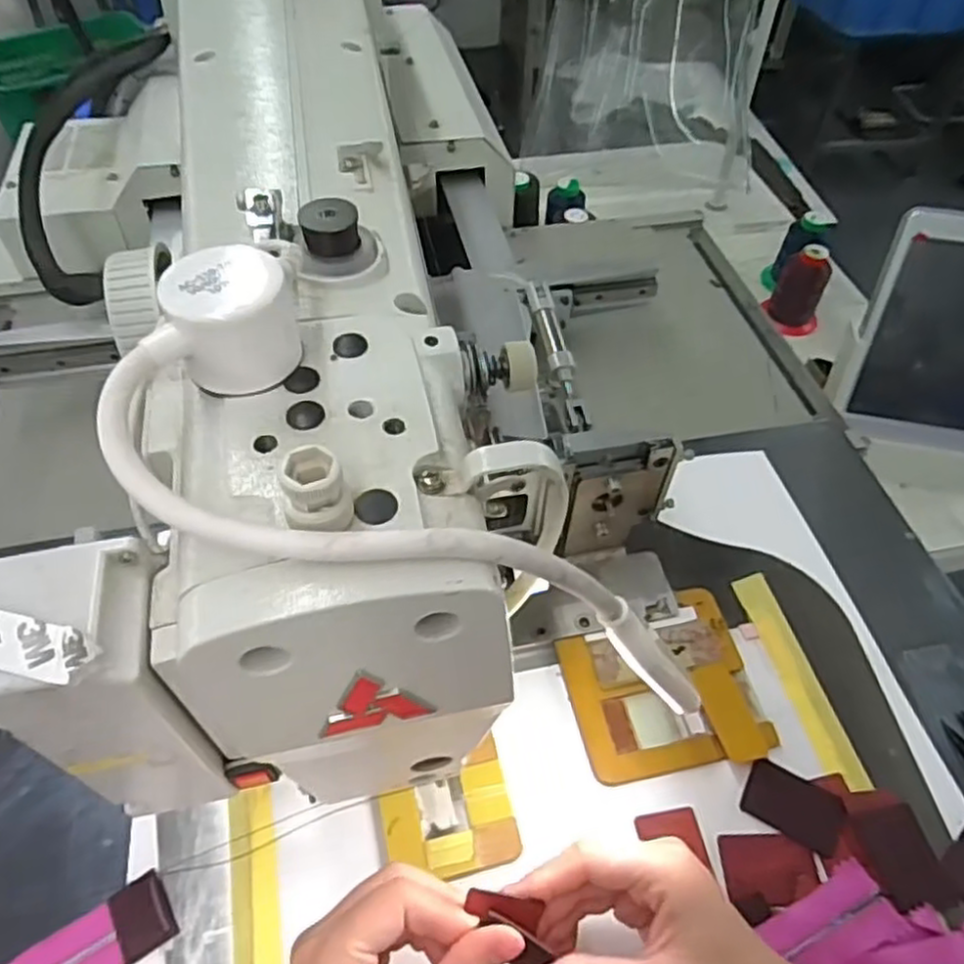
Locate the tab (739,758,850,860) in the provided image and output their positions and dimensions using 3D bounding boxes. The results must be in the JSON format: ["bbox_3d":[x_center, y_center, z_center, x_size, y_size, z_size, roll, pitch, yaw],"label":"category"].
[{"bbox_3d":[0.177,0.182,0.409,0.052,0.004,0.035,26,55,18],"label":"tab"}]

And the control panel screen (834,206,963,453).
[{"bbox_3d":[0.422,-0.127,0.649,0.149,0.212,0.028,7,34,4],"label":"control panel screen"}]

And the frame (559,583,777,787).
[{"bbox_3d":[0.111,0.125,0.451,0.113,0.012,0.108,-8,52,-8],"label":"frame"}]

